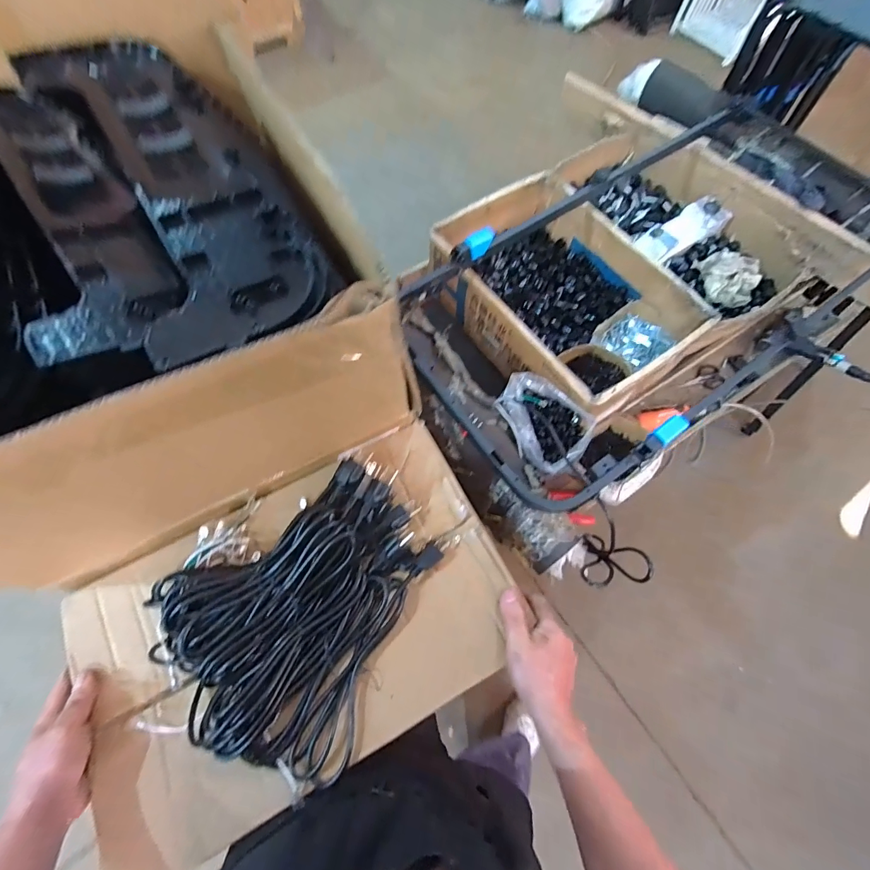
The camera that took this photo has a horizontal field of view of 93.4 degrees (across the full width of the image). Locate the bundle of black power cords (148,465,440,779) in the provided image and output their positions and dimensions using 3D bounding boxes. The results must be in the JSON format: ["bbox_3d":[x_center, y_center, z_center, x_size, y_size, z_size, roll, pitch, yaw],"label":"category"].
[{"bbox_3d":[-0.161,0.206,0.511,0.280,0.066,0.324,36,73,15],"label":"bundle of black power cords"}]

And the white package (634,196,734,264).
[{"bbox_3d":[0.599,-0.495,0.996,0.225,0.046,0.104,-29,69,5],"label":"white package"}]

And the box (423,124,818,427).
[{"bbox_3d":[0.401,-0.398,0.941,0.729,0.183,0.577,-33,70,-11],"label":"box"}]

